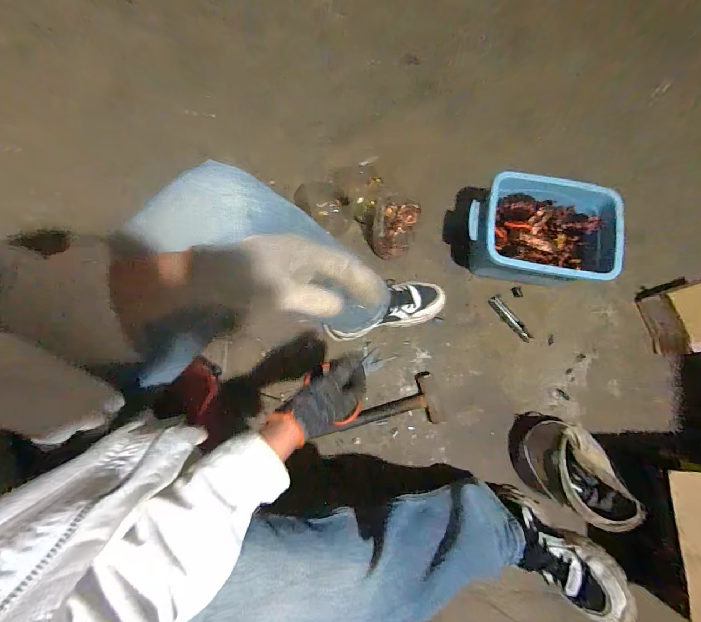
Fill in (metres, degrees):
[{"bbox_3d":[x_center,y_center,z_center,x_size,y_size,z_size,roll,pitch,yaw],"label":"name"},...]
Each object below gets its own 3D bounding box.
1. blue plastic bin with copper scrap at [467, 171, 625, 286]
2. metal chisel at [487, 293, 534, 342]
[{"bbox_3d":[0.392,-0.156,0.727,0.283,0.159,0.201,7,80,0],"label":"blue plastic bin with copper scrap"},{"bbox_3d":[0.369,0.019,0.773,0.031,0.017,0.127,-38,79,-9],"label":"metal chisel"}]

